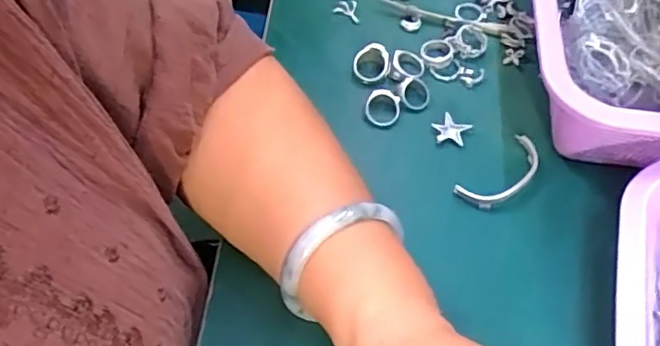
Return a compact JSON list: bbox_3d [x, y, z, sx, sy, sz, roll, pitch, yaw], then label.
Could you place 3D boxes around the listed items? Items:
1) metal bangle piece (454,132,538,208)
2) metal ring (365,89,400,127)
[{"bbox_3d":[0.107,0.001,0.372,0.064,0.010,0.027,-36,65,-21],"label":"metal bangle piece"},{"bbox_3d":[0.035,-0.044,0.402,0.023,0.007,0.025,1,58,-1],"label":"metal ring"}]

